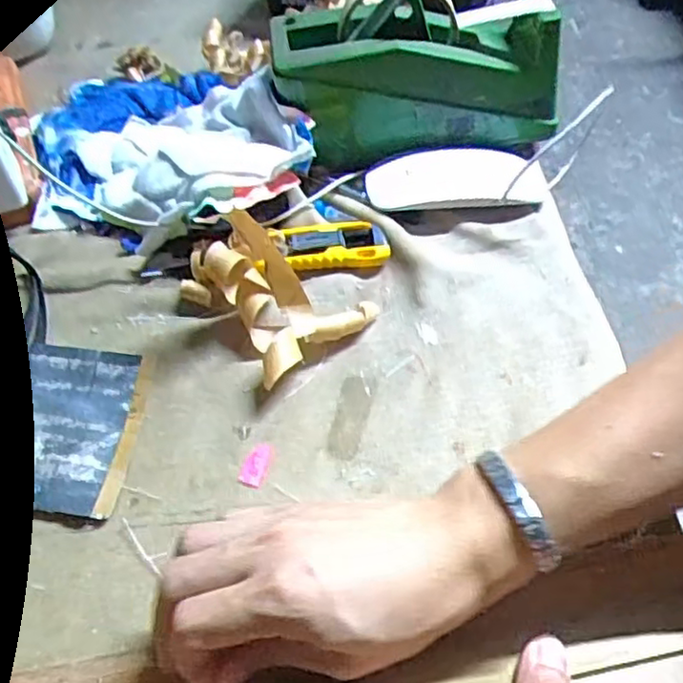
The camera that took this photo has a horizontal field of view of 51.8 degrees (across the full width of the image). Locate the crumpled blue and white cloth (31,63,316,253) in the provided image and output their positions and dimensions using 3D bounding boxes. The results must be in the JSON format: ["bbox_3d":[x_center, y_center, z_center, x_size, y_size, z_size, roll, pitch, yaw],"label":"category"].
[{"bbox_3d":[-0.139,-0.154,0.525,0.187,0.052,0.233,-23,55,-11],"label":"crumpled blue and white cloth"}]

